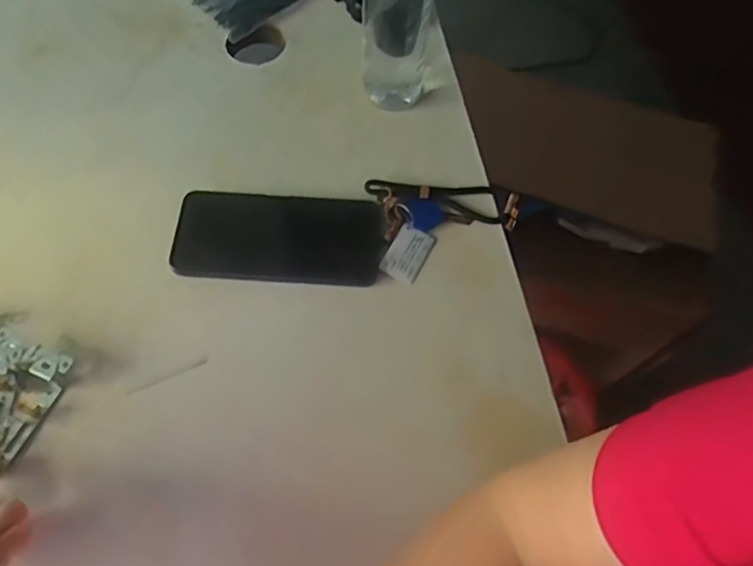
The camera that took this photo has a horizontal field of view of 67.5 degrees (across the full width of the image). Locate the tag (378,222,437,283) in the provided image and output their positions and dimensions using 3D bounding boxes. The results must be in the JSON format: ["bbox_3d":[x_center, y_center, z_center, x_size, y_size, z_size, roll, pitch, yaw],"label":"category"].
[{"bbox_3d":[0.027,-0.025,0.463,0.031,0.004,0.049,30,66,2],"label":"tag"}]

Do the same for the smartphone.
[{"bbox_3d":[-0.078,-0.039,0.458,0.168,0.015,0.072,4,65,1],"label":"smartphone"}]

